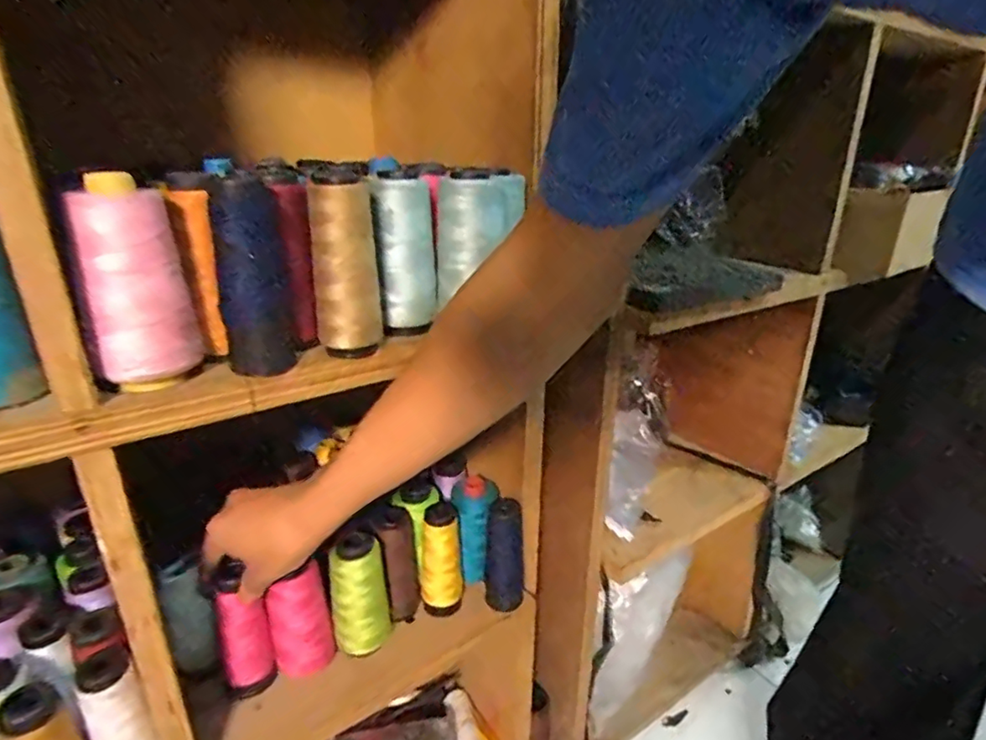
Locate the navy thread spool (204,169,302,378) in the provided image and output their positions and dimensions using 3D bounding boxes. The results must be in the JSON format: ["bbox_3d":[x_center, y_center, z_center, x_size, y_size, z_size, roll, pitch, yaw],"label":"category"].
[{"bbox_3d":[-0.152,-0.054,0.360,0.043,0.122,0.039,-8,23,-20],"label":"navy thread spool"}]

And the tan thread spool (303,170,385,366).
[{"bbox_3d":[-0.096,-0.067,0.369,0.042,0.112,0.036,-6,23,-16],"label":"tan thread spool"}]

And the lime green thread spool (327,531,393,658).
[{"bbox_3d":[-0.122,0.208,0.516,0.045,0.112,0.033,-17,27,-36],"label":"lime green thread spool"}]

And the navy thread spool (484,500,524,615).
[{"bbox_3d":[0.012,0.189,0.574,0.037,0.115,0.042,1,22,3],"label":"navy thread spool"}]

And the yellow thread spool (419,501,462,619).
[{"bbox_3d":[-0.053,0.191,0.572,0.043,0.104,0.041,-4,22,-10],"label":"yellow thread spool"}]

